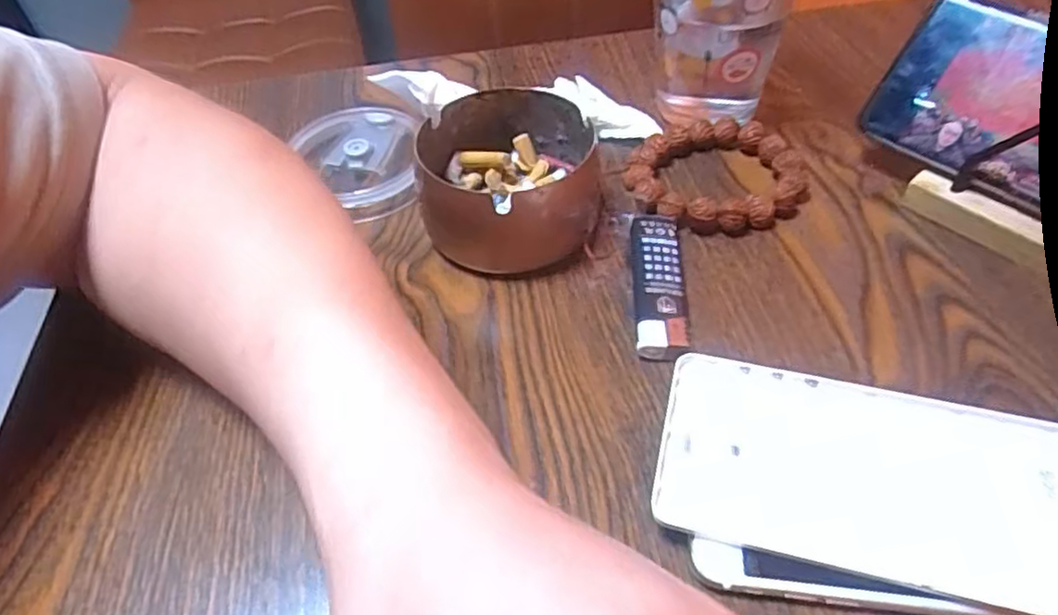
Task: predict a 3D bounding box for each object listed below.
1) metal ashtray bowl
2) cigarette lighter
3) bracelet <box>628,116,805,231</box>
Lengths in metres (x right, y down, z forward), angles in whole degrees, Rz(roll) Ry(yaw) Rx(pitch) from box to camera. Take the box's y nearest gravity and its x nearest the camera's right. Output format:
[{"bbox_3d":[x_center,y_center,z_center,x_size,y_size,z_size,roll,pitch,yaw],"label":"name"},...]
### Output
[{"bbox_3d":[-0.009,-0.062,0.332,0.086,0.047,0.082,-2,49,2],"label":"metal ashtray bowl"},{"bbox_3d":[0.058,-0.010,0.306,0.022,0.012,0.081,1,49,5],"label":"cigarette lighter"},{"bbox_3d":[0.096,-0.069,0.352,0.090,0.016,0.075,0,49,4],"label":"bracelet"}]

